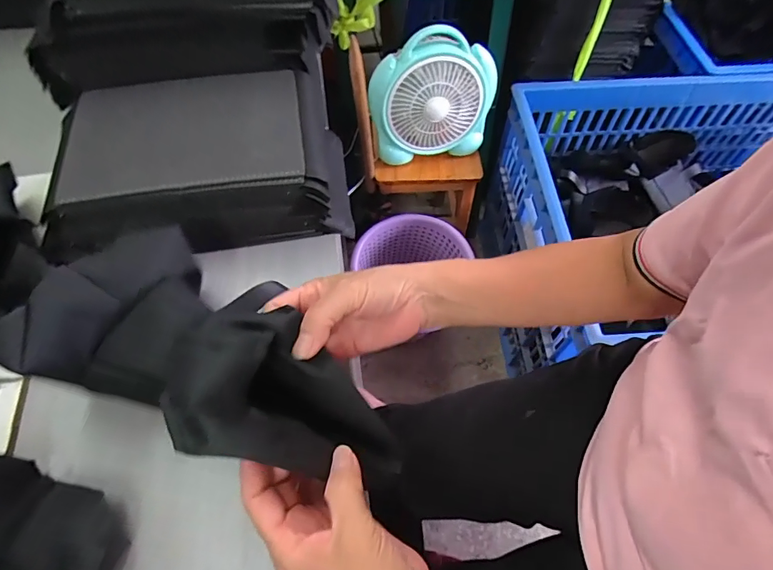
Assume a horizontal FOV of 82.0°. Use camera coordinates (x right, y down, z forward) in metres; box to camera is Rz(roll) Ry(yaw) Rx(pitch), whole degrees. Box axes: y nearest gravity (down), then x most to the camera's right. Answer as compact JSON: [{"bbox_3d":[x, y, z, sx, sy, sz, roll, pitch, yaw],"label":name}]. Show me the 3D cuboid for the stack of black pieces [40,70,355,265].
[{"bbox_3d":[-0.199,-0.130,0.468,0.301,0.102,0.167,-10,61,-6],"label":"stack of black pieces"}]

